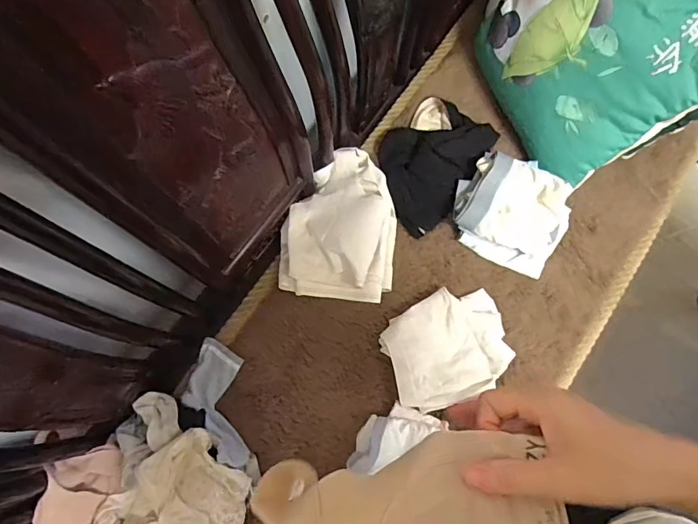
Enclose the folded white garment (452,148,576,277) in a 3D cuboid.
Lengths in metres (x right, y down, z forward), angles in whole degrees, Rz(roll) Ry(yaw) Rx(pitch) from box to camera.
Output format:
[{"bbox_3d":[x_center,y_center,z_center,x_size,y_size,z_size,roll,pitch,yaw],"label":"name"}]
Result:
[{"bbox_3d":[0.270,-0.085,0.744,0.186,0.056,0.175,34,78,6],"label":"folded white garment"}]

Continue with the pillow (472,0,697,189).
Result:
[{"bbox_3d":[0.378,-0.328,0.698,0.327,0.321,0.076,57,37,3],"label":"pillow"}]

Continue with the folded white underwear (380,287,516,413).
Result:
[{"bbox_3d":[0.153,0.130,0.700,0.189,0.039,0.156,-20,78,-6],"label":"folded white underwear"}]

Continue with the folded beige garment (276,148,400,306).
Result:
[{"bbox_3d":[-0.013,-0.071,0.731,0.177,0.050,0.250,6,77,0],"label":"folded beige garment"}]

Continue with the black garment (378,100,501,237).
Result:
[{"bbox_3d":[0.132,-0.172,0.782,0.158,0.026,0.232,32,78,6],"label":"black garment"}]

